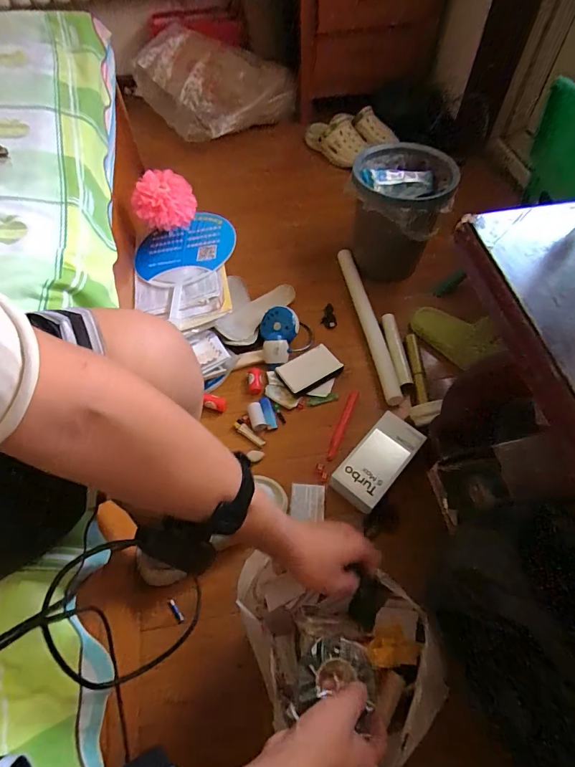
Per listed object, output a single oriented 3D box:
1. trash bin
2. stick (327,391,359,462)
[{"bbox_3d":[0.276,-0.422,1.043,0.229,0.268,0.244,5,59,4],"label":"trash bin"},{"bbox_3d":[0.121,0.087,0.882,0.019,0.007,0.184,19,61,13],"label":"stick"}]

